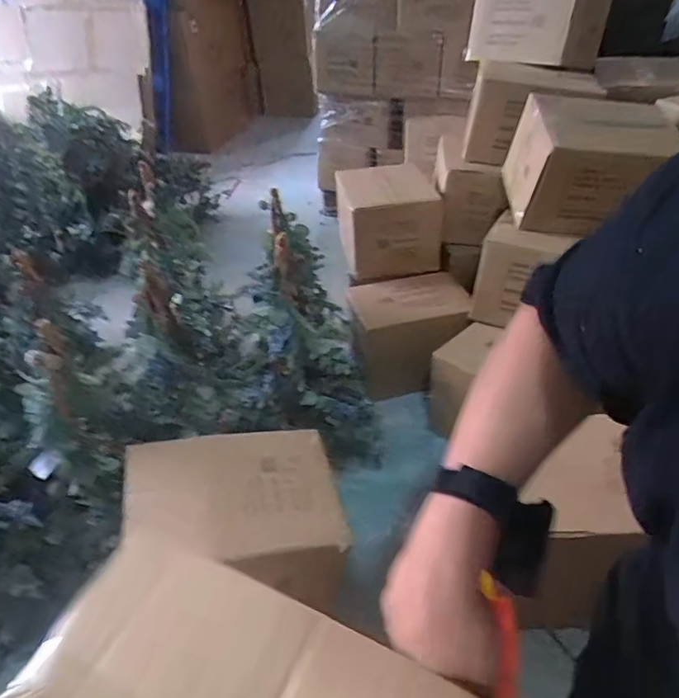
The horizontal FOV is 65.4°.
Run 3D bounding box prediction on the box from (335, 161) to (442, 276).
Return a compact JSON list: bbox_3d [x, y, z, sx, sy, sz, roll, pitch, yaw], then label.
[{"bbox_3d":[0.156,-0.409,1.702,0.306,0.282,0.247,-7,39,-4],"label":"box"}]

